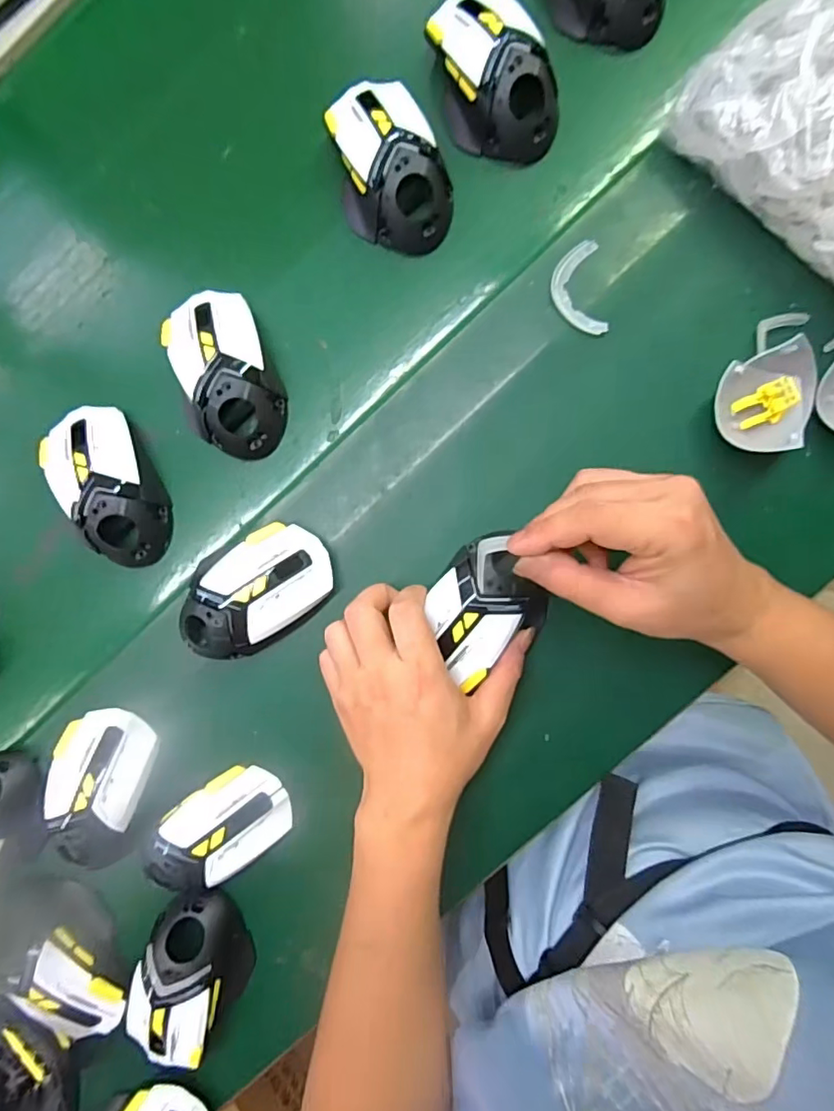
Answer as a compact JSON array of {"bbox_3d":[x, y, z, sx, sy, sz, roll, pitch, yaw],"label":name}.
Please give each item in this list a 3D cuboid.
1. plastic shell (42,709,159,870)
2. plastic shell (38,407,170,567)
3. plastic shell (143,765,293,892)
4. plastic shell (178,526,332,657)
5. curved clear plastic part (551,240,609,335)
[{"bbox_3d":[-0.224,0.169,0.392,0.065,0.050,0.120,12,91,4],"label":"plastic shell"},{"bbox_3d":[-0.225,-0.051,0.396,0.067,0.037,0.121,-25,89,4],"label":"plastic shell"},{"bbox_3d":[-0.141,0.193,0.382,0.111,0.043,0.066,-32,88,4],"label":"plastic shell"},{"bbox_3d":[-0.115,0.029,0.380,0.121,0.042,0.071,-31,88,4],"label":"plastic shell"},{"bbox_3d":[0.110,-0.184,0.378,0.034,0.009,0.064,-7,90,5],"label":"curved clear plastic part"}]

